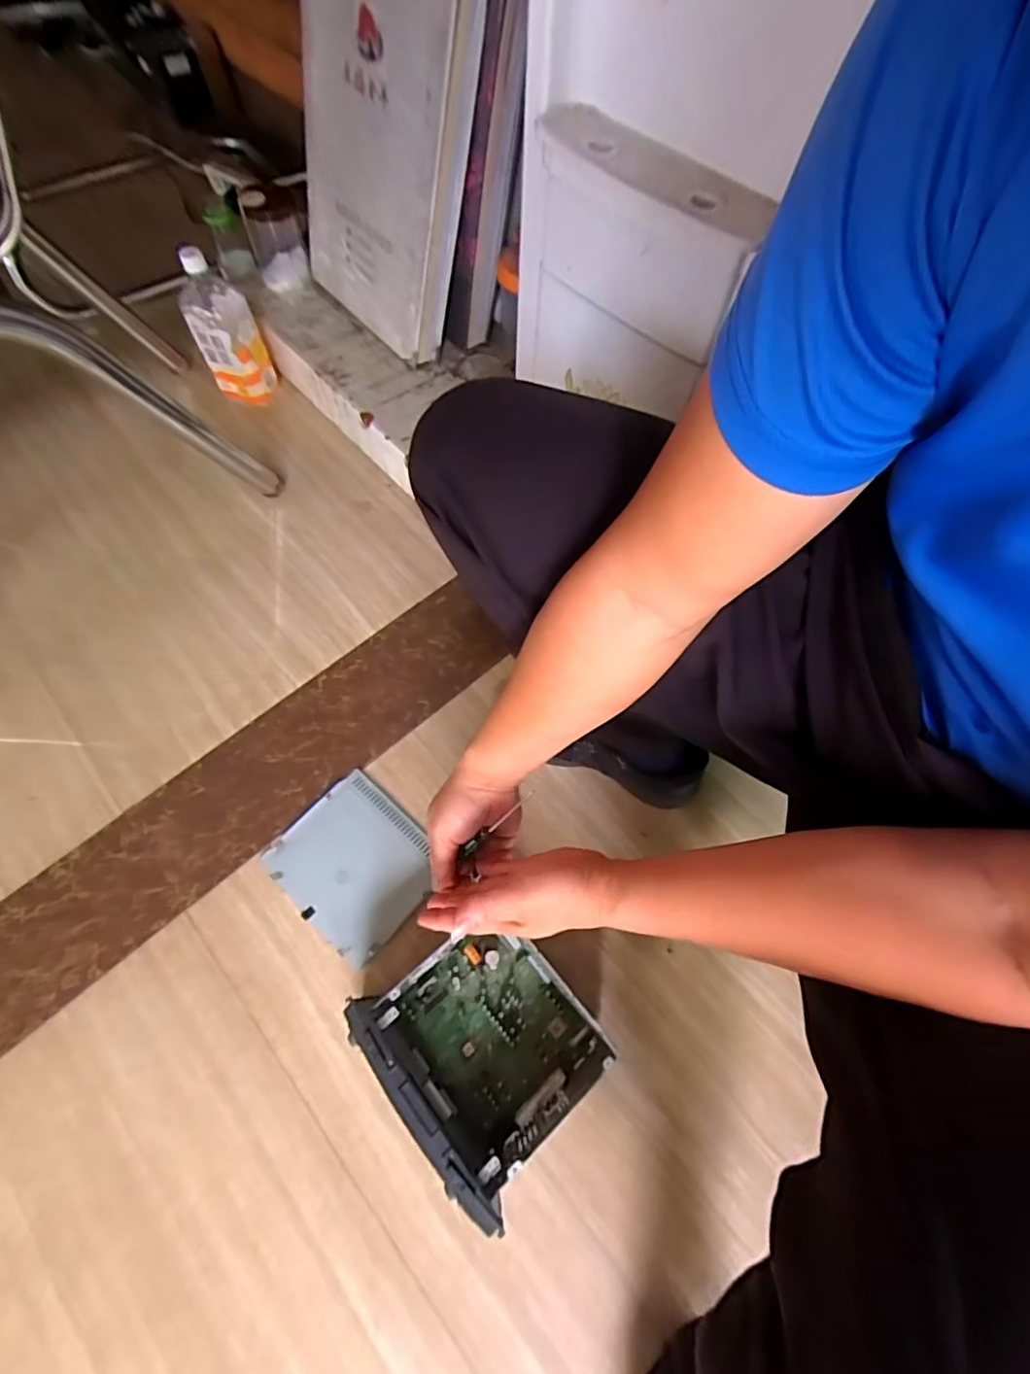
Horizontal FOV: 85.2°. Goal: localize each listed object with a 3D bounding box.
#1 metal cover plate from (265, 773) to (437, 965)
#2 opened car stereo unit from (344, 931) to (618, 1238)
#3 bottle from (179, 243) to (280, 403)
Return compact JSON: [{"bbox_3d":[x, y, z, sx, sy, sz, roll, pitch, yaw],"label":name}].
[{"bbox_3d":[-0.191,0.212,0.680,0.182,0.014,0.156,41,73,15],"label":"metal cover plate"},{"bbox_3d":[-0.034,0.346,0.557,0.160,0.129,0.197,-42,74,-16],"label":"opened car stereo unit"},{"bbox_3d":[-0.469,-0.579,0.906,0.099,0.221,0.102,-25,70,-11],"label":"bottle"}]

